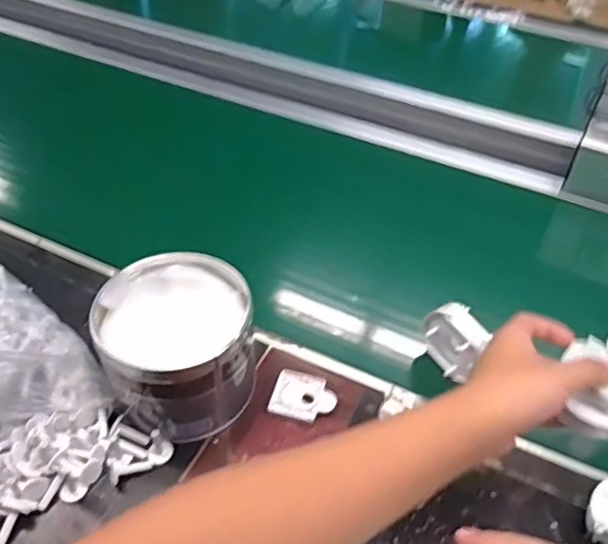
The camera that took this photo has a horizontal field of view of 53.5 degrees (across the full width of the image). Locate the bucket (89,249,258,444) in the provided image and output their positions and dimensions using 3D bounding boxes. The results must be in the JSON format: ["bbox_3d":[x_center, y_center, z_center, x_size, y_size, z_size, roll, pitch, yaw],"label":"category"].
[{"bbox_3d":[-0.110,0.057,0.520,0.128,0.103,0.136,2,44,-2],"label":"bucket"}]

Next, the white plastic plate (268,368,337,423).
[{"bbox_3d":[0.000,0.114,0.546,0.055,0.010,0.048,16,45,13],"label":"white plastic plate"}]

